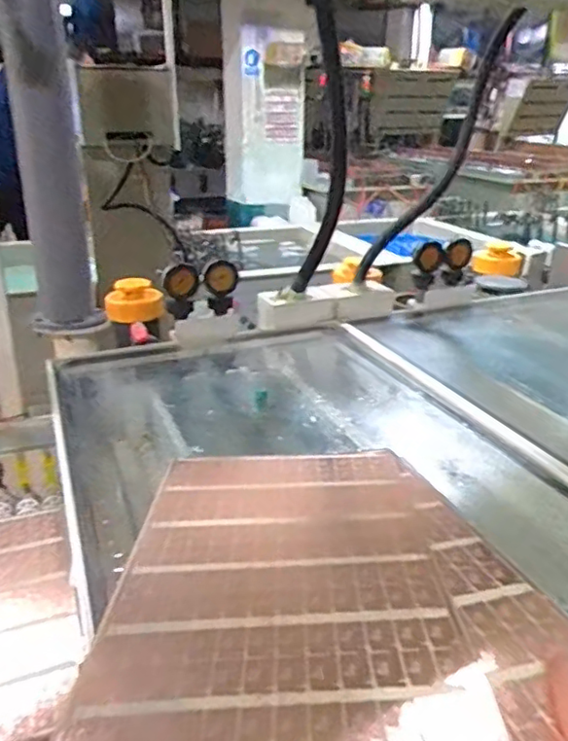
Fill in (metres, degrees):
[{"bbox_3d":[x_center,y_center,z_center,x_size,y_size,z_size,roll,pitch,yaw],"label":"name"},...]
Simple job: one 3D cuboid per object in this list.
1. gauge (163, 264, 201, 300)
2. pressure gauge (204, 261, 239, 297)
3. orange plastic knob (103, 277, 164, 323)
[{"bbox_3d":[-0.218,-0.191,1.289,0.074,0.075,0.031,-6,25,-15],"label":"gauge"},{"bbox_3d":[-0.132,-0.197,1.289,0.071,0.072,0.029,-7,25,-17],"label":"pressure gauge"},{"bbox_3d":[-0.362,-0.173,1.453,0.136,0.074,0.151,-5,25,-13],"label":"orange plastic knob"}]

